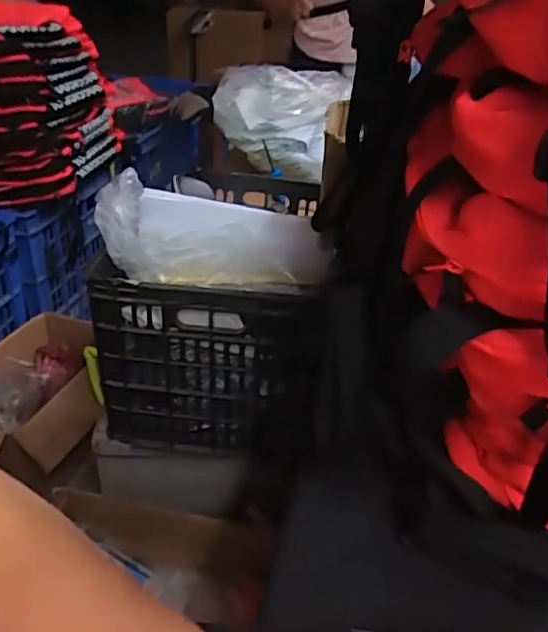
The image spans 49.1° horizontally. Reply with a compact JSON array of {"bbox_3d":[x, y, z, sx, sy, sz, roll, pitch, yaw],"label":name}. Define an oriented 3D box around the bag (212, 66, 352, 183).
[{"bbox_3d":[0.000,-0.464,1.430,0.303,0.204,0.177,10,31,11],"label":"bag"}]

